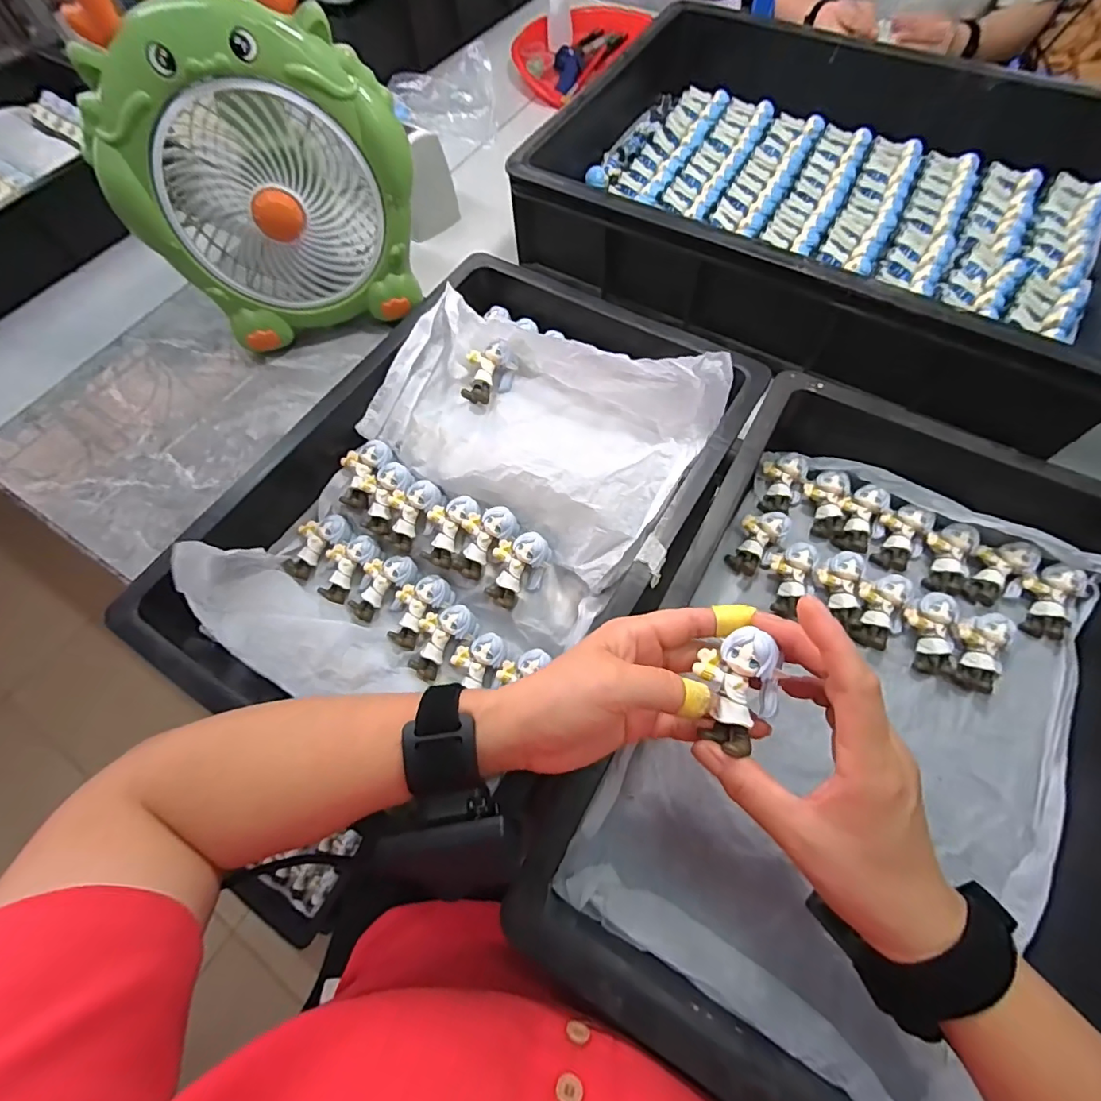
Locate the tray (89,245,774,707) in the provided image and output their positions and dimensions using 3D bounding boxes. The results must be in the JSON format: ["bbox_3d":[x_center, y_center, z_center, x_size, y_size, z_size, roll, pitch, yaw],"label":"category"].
[{"bbox_3d":[-0.064,-0.046,0.412,0.322,0.108,0.443,29,70,15],"label":"tray"}]

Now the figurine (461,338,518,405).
[{"bbox_3d":[-0.056,-0.162,0.466,0.043,0.029,0.059,16,89,-13],"label":"figurine"}]

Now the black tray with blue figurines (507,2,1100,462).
[{"bbox_3d":[0.304,-0.385,0.549,0.569,0.108,0.400,29,70,15],"label":"black tray with blue figurines"}]

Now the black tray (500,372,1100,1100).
[{"bbox_3d":[0.221,0.096,0.350,0.307,0.096,0.472,28,70,14],"label":"black tray"}]

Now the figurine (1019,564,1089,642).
[{"bbox_3d":[0.400,0.040,0.400,0.037,0.018,0.060,21,89,12],"label":"figurine"}]

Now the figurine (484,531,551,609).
[{"bbox_3d":[-0.026,0.015,0.400,0.039,0.021,0.061,18,97,7],"label":"figurine"}]

